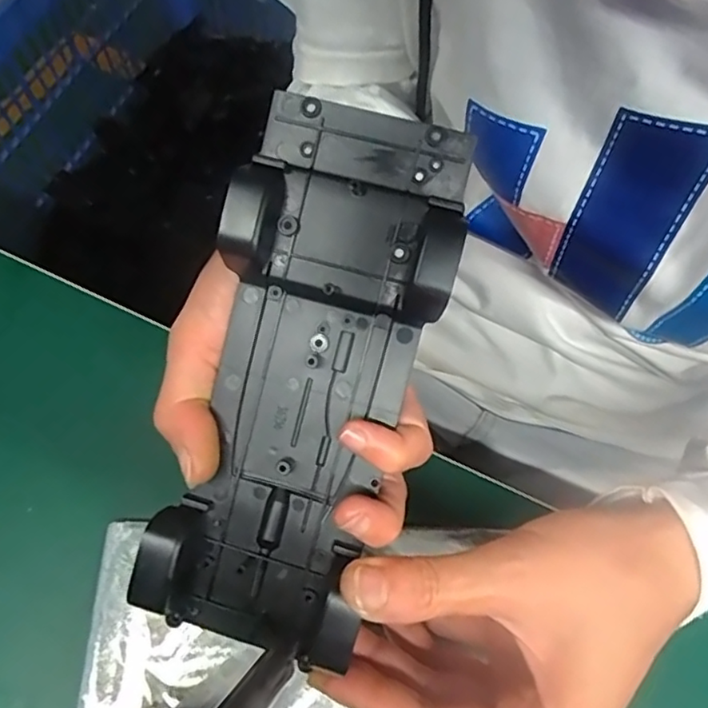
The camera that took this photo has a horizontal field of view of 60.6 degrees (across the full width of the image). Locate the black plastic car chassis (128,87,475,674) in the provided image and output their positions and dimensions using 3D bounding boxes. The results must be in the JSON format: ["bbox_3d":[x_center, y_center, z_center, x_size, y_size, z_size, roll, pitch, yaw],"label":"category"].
[{"bbox_3d":[-0.017,0.009,0.211,0.076,0.025,0.187,17,94,5],"label":"black plastic car chassis"}]

